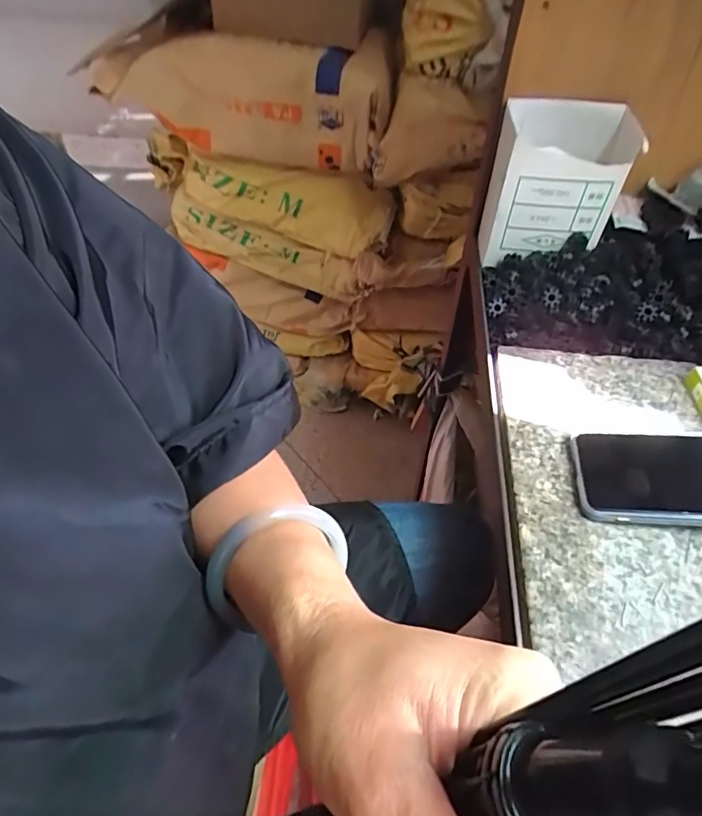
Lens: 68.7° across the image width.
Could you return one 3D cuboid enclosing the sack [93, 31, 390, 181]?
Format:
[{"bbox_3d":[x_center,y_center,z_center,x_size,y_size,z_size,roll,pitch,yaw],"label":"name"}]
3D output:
[{"bbox_3d":[-0.196,-0.555,0.951,0.528,0.191,0.141,9,48,8],"label":"sack"}]

